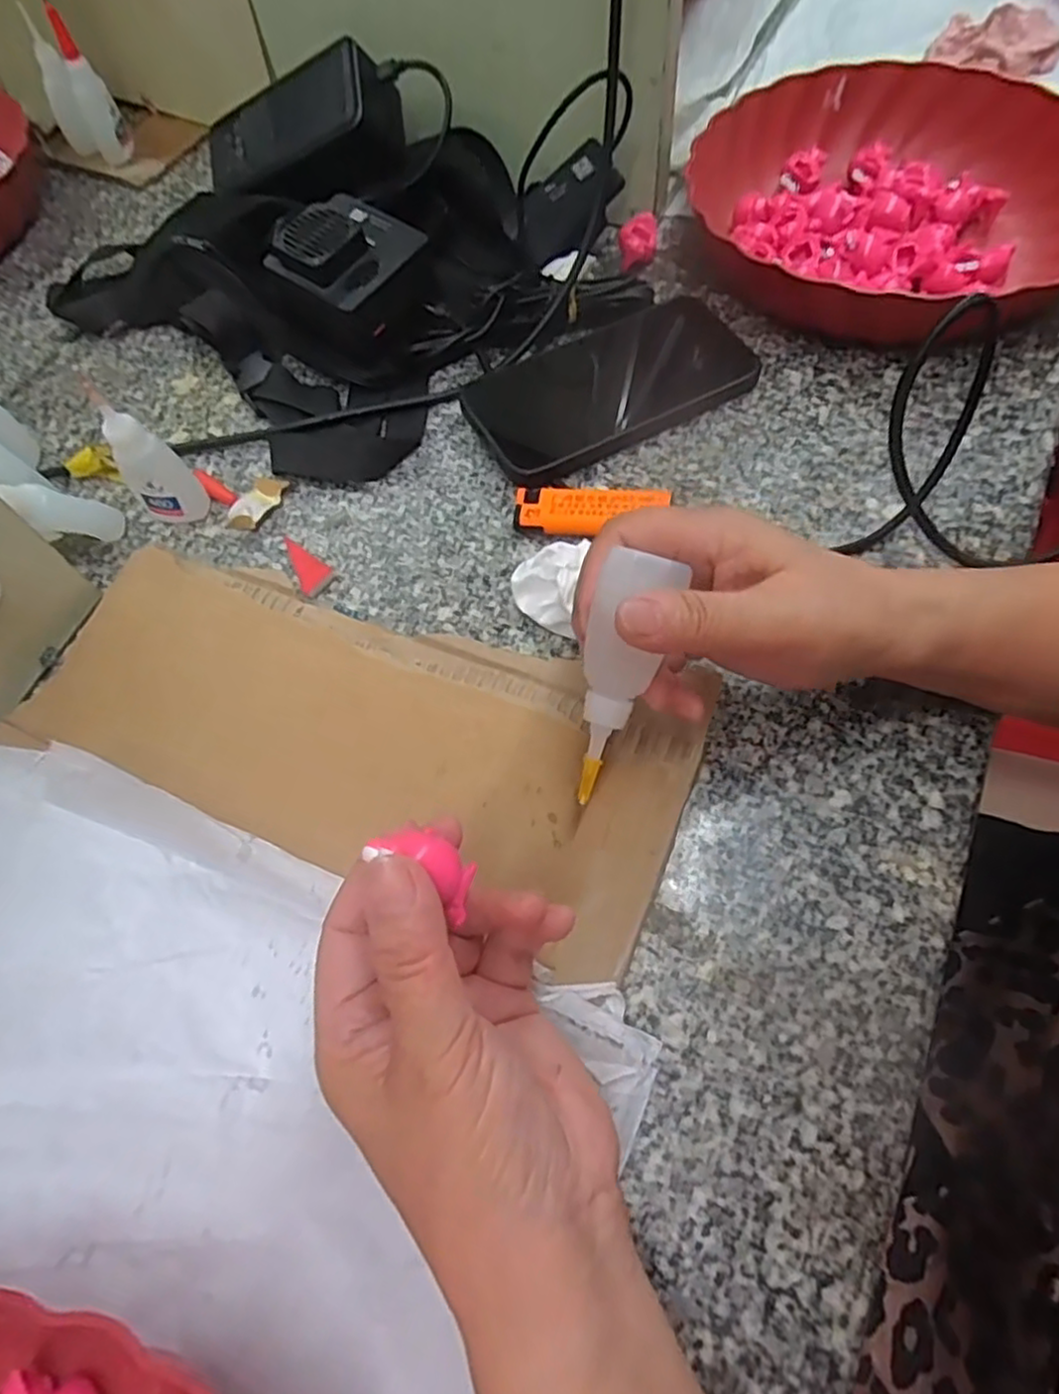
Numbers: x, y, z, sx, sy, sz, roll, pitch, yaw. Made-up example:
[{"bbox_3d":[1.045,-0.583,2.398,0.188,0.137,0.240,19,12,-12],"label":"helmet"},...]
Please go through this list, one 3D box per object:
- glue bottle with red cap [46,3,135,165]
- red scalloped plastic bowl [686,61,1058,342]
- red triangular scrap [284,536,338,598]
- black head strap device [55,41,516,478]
[{"bbox_3d":[-0.343,-0.472,0.550,0.027,0.093,0.026,-27,63,-9],"label":"glue bottle with red cap"},{"bbox_3d":[0.223,-0.315,0.447,0.234,0.055,0.232,-24,63,-9],"label":"red scalloped plastic bowl"},{"bbox_3d":[-0.117,-0.072,0.373,0.018,0.004,0.041,-26,63,-10],"label":"red triangular scrap"},{"bbox_3d":[-0.150,-0.296,0.448,0.320,0.089,0.247,36,70,21],"label":"black head strap device"}]

